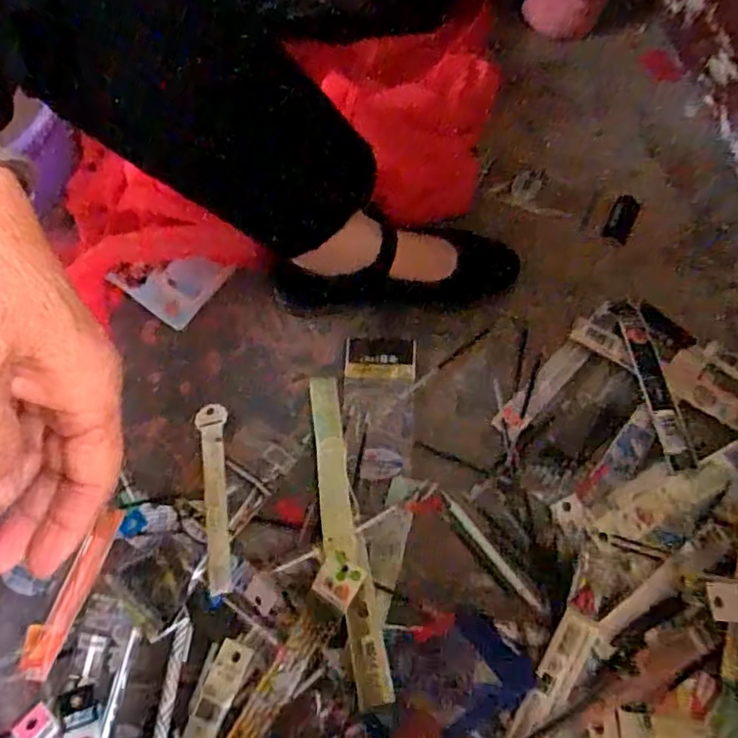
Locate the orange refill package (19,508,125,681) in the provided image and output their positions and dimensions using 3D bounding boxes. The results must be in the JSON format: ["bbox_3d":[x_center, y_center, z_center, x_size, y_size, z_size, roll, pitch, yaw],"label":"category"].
[{"bbox_3d":[-0.238,0.175,0.475,0.029,0.007,0.131,14,63,9],"label":"orange refill package"}]

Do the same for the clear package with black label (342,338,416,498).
[{"bbox_3d":[0.007,0.034,0.533,0.063,0.007,0.137,2,61,3],"label":"clear package with black label"}]

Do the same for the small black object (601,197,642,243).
[{"bbox_3d":[0.271,-0.161,0.636,0.026,0.004,0.064,25,65,15],"label":"small black object"}]

